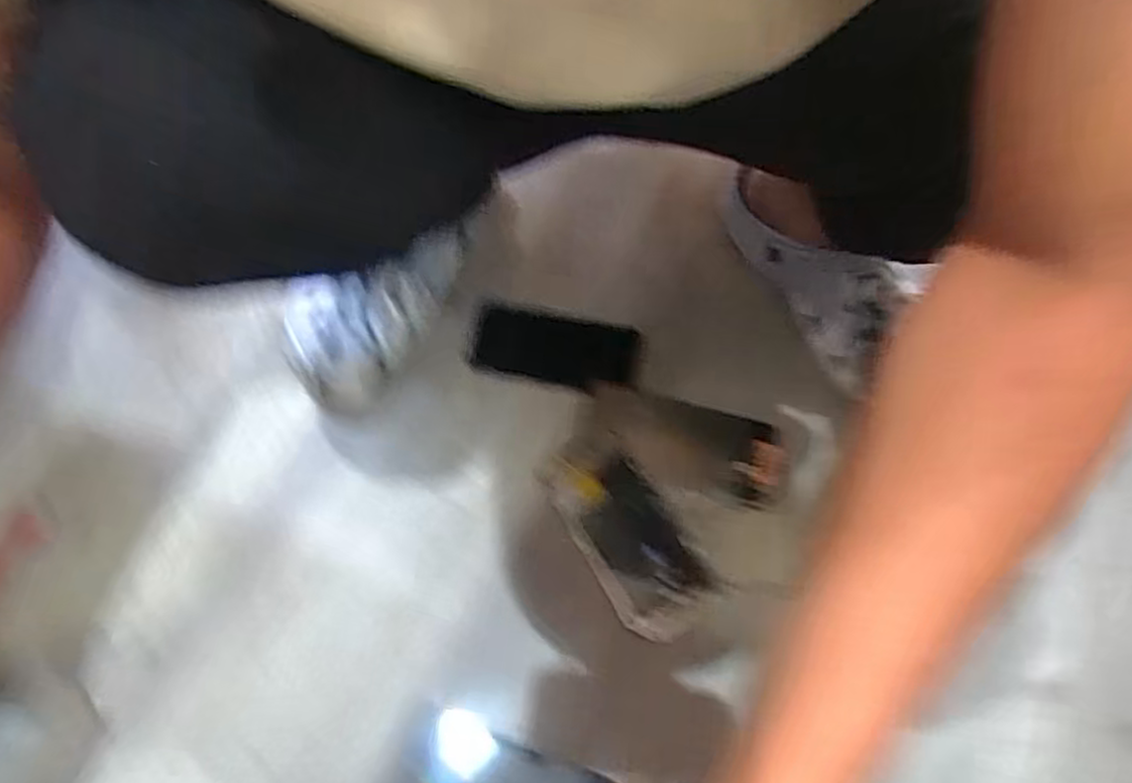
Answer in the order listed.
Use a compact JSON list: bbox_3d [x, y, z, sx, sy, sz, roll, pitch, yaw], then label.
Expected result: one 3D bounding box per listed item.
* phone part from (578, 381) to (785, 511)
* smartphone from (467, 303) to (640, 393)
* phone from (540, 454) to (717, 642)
[{"bbox_3d":[0.094,0.041,0.611,0.160,0.013,0.071,17,66,7],"label":"phone part"},{"bbox_3d":[-0.010,-0.038,0.652,0.139,0.009,0.065,9,65,4],"label":"smartphone"},{"bbox_3d":[0.049,0.114,0.588,0.074,0.009,0.155,-27,68,-12],"label":"phone"}]

